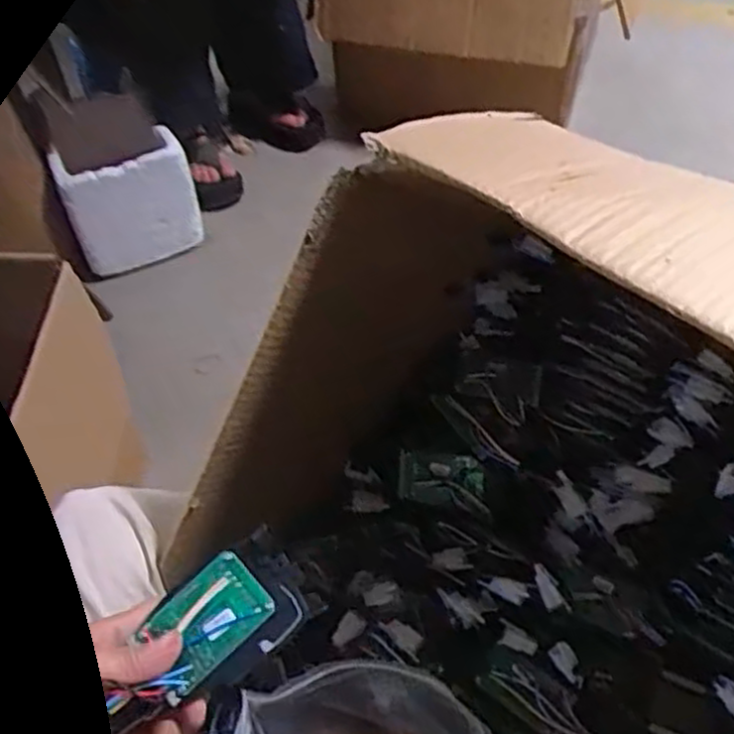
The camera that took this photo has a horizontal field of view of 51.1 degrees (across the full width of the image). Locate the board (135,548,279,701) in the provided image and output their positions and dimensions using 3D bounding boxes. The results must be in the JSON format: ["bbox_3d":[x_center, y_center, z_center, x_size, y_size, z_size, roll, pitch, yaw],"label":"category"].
[{"bbox_3d":[-0.100,0.157,0.471,0.079,0.008,0.051,-40,71,-13],"label":"board"}]

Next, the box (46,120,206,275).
[{"bbox_3d":[-0.449,-0.313,1.484,0.238,0.197,0.093,-23,53,-15],"label":"box"}]

